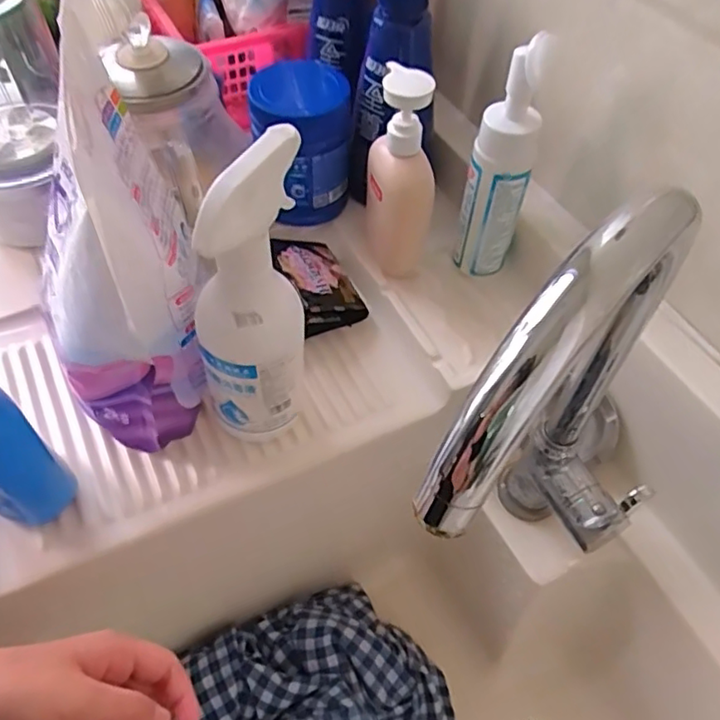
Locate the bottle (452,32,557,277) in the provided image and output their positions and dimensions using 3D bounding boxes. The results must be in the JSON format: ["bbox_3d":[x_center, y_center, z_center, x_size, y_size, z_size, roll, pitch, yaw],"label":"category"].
[{"bbox_3d":[0.111,-0.153,0.477,0.048,0.194,0.041,15,56,8],"label":"bottle"}]

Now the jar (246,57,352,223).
[{"bbox_3d":[-0.057,-0.205,0.564,0.087,0.121,0.098,-14,56,-12],"label":"jar"}]

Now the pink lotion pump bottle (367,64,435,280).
[{"bbox_3d":[0.033,-0.148,0.505,0.056,0.170,0.059,2,55,0],"label":"pink lotion pump bottle"}]

